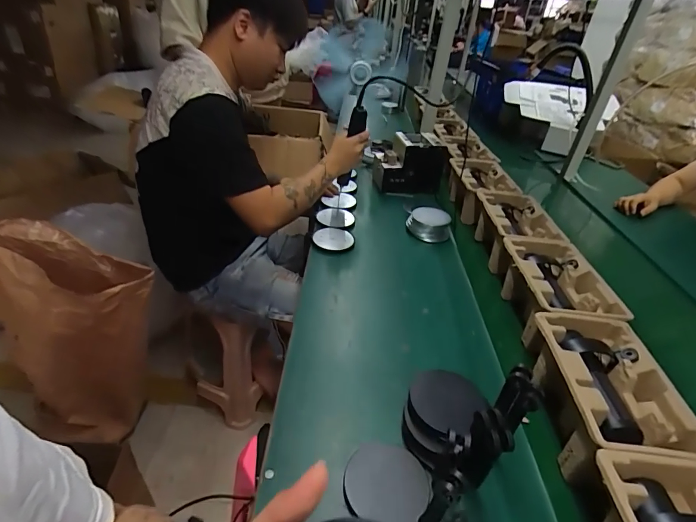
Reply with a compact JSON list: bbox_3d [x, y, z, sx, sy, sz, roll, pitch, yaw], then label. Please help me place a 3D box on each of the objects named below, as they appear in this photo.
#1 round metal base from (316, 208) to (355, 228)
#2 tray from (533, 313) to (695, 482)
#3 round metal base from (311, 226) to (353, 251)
[{"bbox_3d":[-0.031,-0.114,1.008,0.089,0.013,0.090,2,38,-2],"label":"round metal base"},{"bbox_3d":[0.353,0.178,0.533,0.146,0.089,0.224,5,38,2],"label":"tray"},{"bbox_3d":[-0.033,-0.053,0.913,0.099,0.018,0.101,2,38,-2],"label":"round metal base"}]

